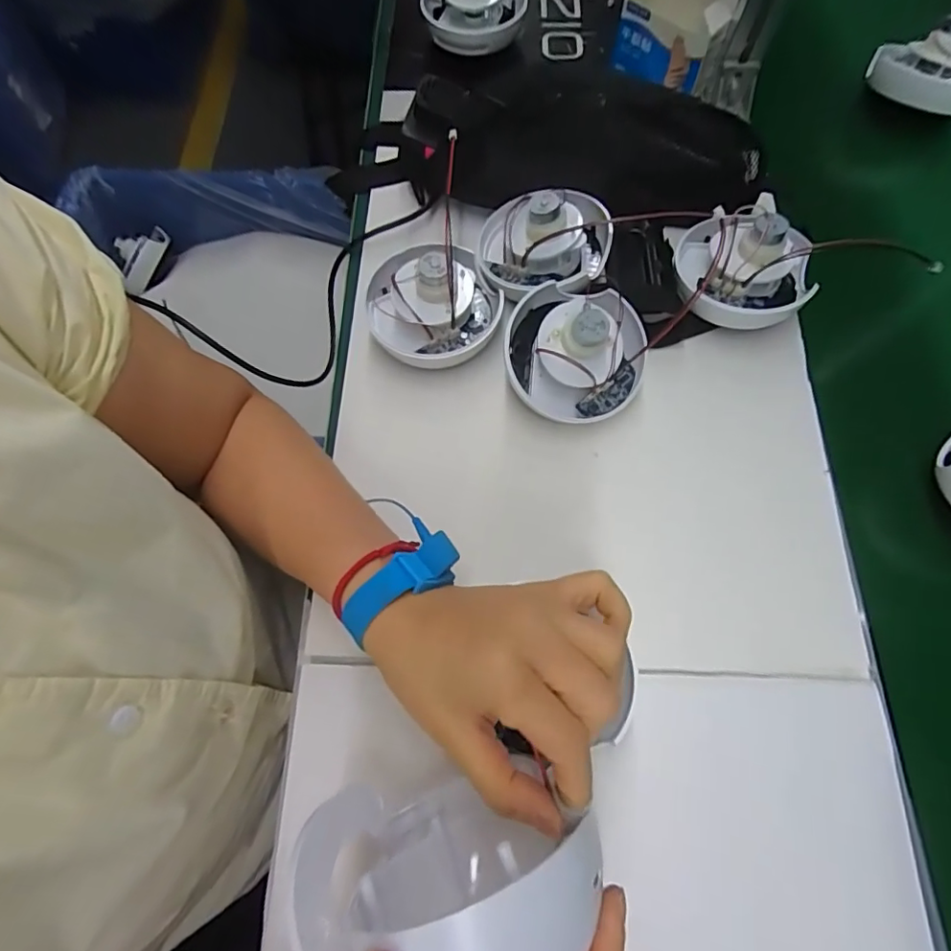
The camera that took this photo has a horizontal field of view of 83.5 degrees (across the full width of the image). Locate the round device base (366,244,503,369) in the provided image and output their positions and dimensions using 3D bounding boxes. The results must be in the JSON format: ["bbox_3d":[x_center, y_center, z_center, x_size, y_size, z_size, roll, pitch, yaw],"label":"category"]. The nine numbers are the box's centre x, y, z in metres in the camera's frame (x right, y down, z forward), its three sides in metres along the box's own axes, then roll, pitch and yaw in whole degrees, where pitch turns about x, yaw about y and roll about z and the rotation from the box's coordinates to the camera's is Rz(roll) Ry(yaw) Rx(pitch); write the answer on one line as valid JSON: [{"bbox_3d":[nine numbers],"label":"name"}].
[{"bbox_3d":[-0.034,-0.141,0.419,0.105,0.064,0.107,0,69,0],"label":"round device base"}]

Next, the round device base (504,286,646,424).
[{"bbox_3d":[0.077,-0.093,0.403,0.105,0.080,0.099,0,69,0],"label":"round device base"}]

